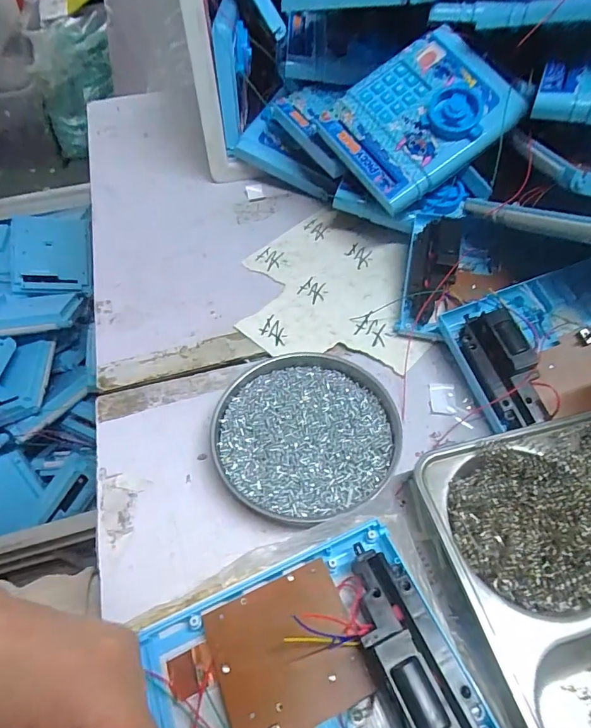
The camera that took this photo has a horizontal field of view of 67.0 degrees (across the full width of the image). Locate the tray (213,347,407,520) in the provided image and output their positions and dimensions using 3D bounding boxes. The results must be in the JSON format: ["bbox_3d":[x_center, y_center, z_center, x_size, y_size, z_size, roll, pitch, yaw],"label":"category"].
[{"bbox_3d":[0.010,0.050,0.341,0.133,0.018,0.136,-2,52,2],"label":"tray"}]

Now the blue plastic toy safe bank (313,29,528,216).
[{"bbox_3d":[0.117,-0.239,0.429,0.158,0.024,0.128,-34,74,2],"label":"blue plastic toy safe bank"}]

